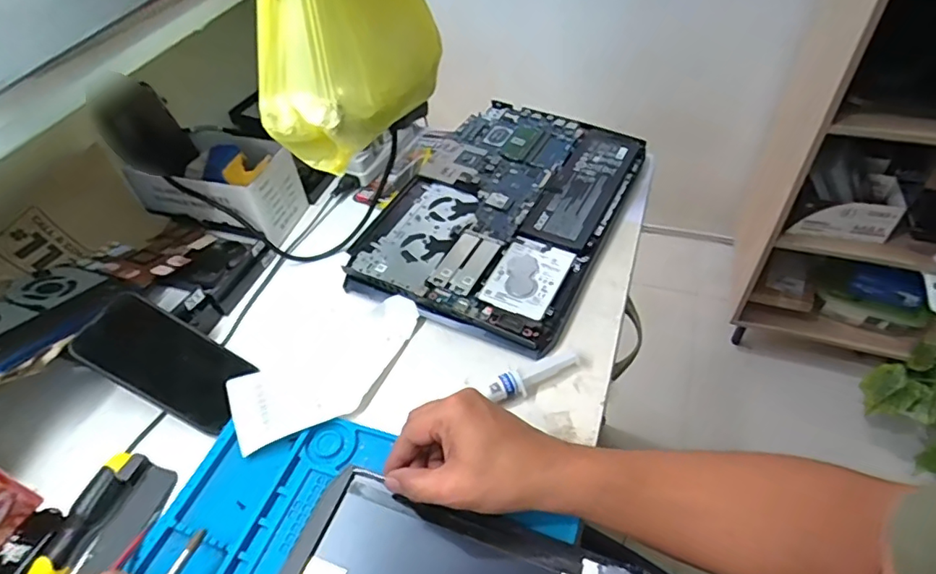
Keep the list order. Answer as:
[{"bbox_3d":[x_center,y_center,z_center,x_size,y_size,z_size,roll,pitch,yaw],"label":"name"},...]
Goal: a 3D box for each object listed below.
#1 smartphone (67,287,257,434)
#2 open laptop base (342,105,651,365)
[{"bbox_3d":[-0.276,0.068,0.499,0.143,0.008,0.075,36,53,-12],"label":"smartphone"},{"bbox_3d":[0.046,-0.106,0.659,0.258,0.029,0.375,18,52,21],"label":"open laptop base"}]

